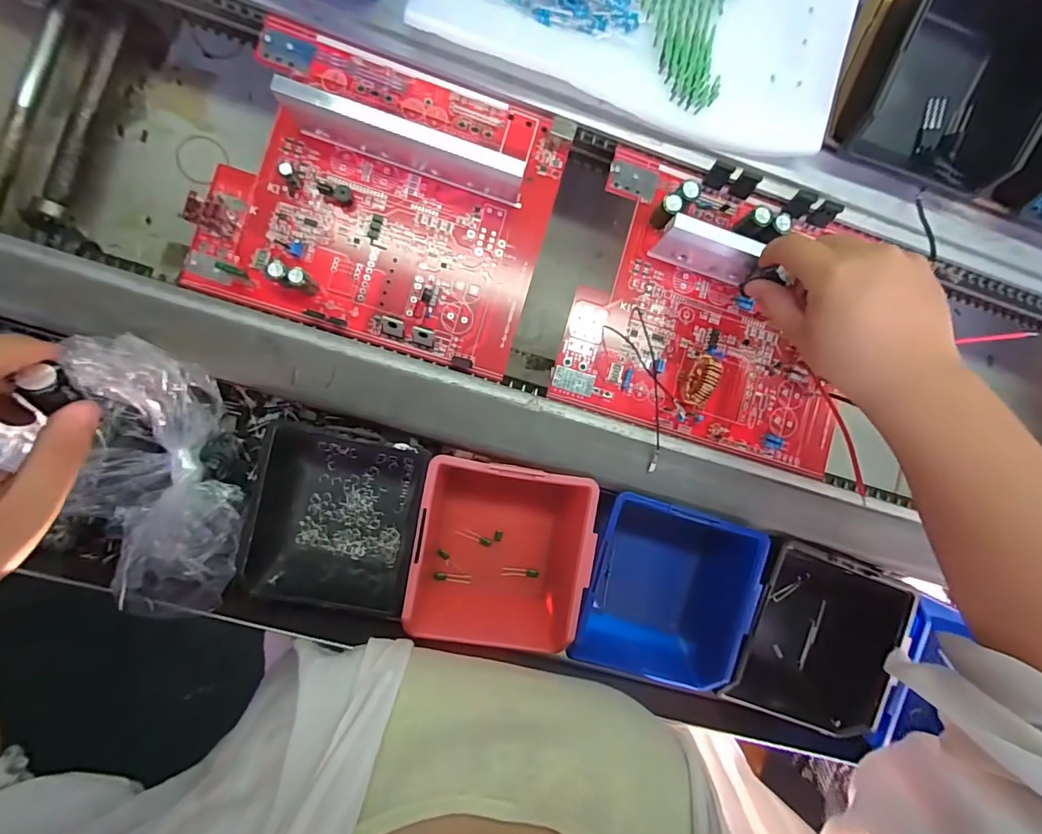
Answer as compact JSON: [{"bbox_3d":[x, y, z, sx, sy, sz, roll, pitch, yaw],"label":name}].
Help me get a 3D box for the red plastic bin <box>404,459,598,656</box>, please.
[{"bbox_3d":[-0.017,0.105,0.352,0.119,0.079,0.135,10,86,-4],"label":"red plastic bin"}]

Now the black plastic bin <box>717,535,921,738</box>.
[{"bbox_3d":[0.215,0.169,0.375,0.124,0.077,0.127,19,86,-4],"label":"black plastic bin"}]

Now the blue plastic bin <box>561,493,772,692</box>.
[{"bbox_3d":[0.102,0.132,0.365,0.121,0.071,0.132,18,86,-4],"label":"blue plastic bin"}]

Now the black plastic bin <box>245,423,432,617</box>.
[{"bbox_3d":[-0.127,0.074,0.341,0.106,0.074,0.121,12,86,-4],"label":"black plastic bin"}]

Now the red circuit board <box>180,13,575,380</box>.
[{"bbox_3d":[-0.092,-0.152,0.316,0.222,0.048,0.196,16,86,-4],"label":"red circuit board"}]

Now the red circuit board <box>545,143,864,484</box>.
[{"bbox_3d":[0.154,-0.080,0.345,0.219,0.052,0.195,16,82,-6],"label":"red circuit board"}]

